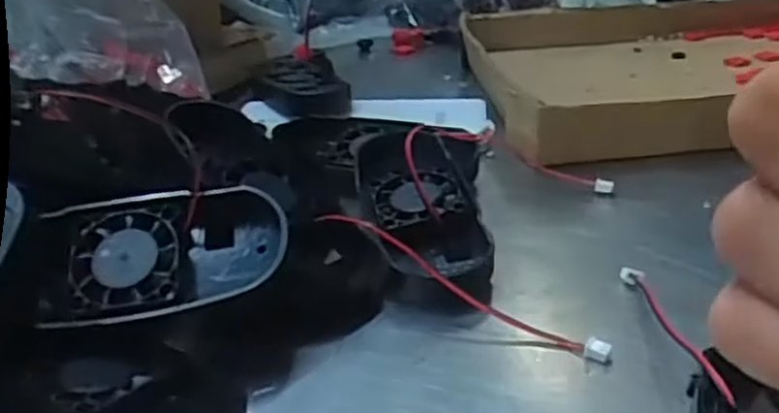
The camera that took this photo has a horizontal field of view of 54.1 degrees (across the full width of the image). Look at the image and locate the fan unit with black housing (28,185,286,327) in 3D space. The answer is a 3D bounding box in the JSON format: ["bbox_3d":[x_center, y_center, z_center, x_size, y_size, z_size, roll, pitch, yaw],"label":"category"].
[{"bbox_3d":[-0.084,0.016,0.278,0.088,0.016,0.049,-7,55,-12],"label":"fan unit with black housing"}]

